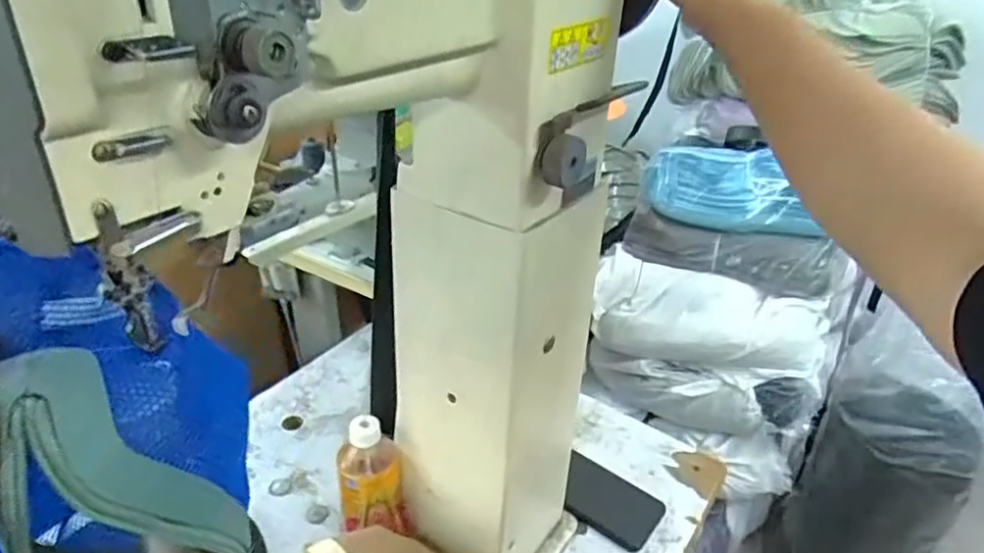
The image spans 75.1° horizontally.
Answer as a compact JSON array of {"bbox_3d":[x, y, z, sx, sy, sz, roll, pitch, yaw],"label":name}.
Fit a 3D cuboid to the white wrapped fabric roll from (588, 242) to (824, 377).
[{"bbox_3d":[0.443,0.093,1.367,0.467,0.179,0.141,18,34,25],"label":"white wrapped fabric roll"}]

